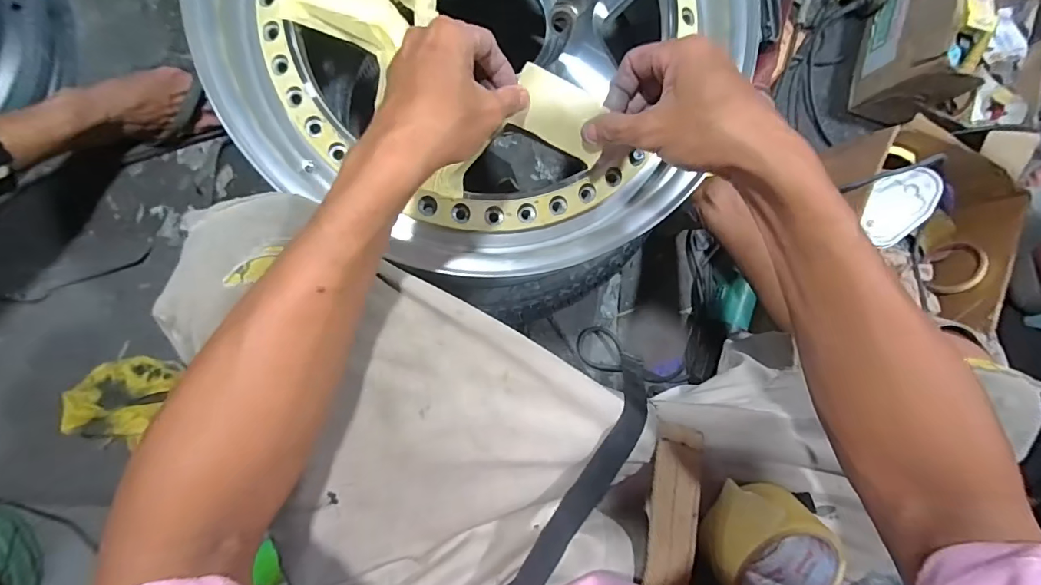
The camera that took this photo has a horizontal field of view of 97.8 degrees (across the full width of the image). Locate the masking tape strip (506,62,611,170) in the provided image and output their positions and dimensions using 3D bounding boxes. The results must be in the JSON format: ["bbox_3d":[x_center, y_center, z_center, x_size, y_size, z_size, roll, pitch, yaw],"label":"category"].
[{"bbox_3d":[0.033,-0.140,0.361,0.079,0.009,0.048,28,121,-2],"label":"masking tape strip"}]

